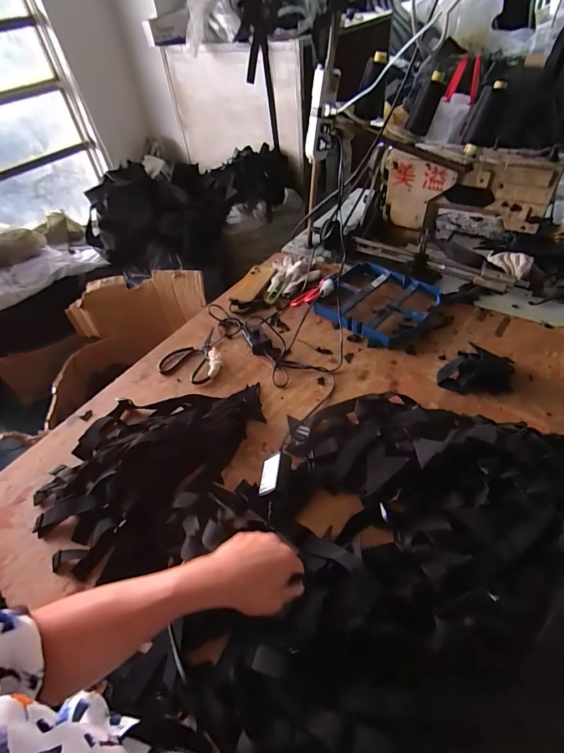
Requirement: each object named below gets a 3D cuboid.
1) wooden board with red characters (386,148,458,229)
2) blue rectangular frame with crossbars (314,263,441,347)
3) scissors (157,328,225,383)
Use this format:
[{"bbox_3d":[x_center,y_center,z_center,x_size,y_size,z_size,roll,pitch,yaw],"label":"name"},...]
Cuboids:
[{"bbox_3d":[0.365,-0.494,1.014,0.183,0.201,0.026,31,58,30],"label":"wooden board with red characters"},{"bbox_3d":[0.226,-0.187,0.865,0.241,0.039,0.232,30,57,29],"label":"blue rectangular frame with crossbars"},{"bbox_3d":[-0.182,-0.053,0.812,0.134,0.020,0.151,17,52,21],"label":"scissors"}]

